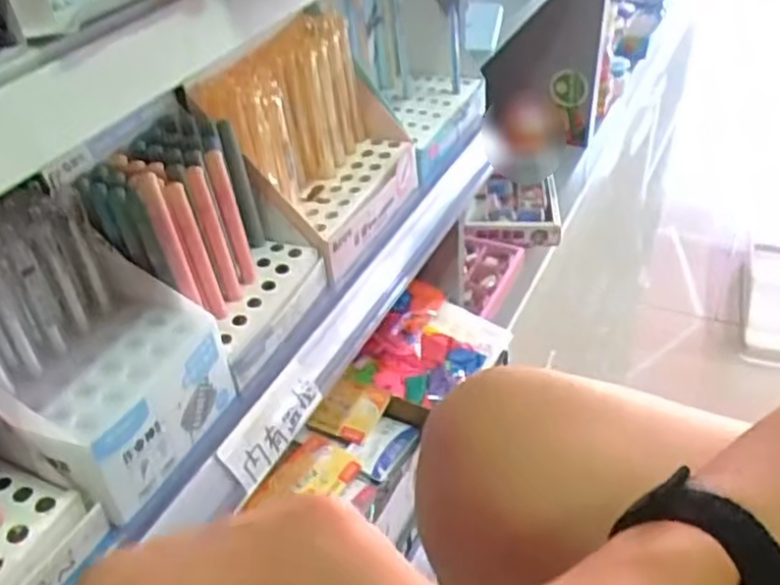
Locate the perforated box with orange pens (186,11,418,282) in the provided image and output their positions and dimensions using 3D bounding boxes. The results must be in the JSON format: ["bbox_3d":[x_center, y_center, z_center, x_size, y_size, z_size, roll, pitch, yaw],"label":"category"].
[{"bbox_3d":[-0.053,-0.122,0.593,0.101,0.132,0.163,12,40,19],"label":"perforated box with orange pens"}]

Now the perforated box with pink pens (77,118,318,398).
[{"bbox_3d":[-0.114,-0.038,0.497,0.098,0.121,0.119,14,41,22],"label":"perforated box with pink pens"}]

